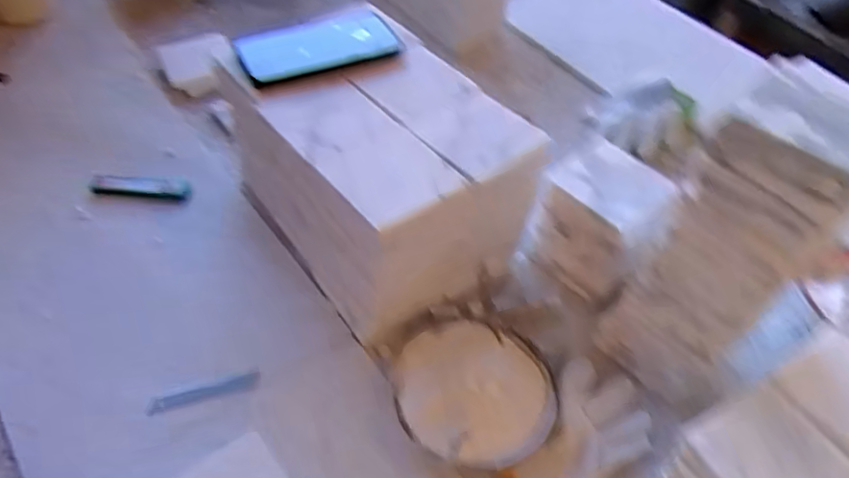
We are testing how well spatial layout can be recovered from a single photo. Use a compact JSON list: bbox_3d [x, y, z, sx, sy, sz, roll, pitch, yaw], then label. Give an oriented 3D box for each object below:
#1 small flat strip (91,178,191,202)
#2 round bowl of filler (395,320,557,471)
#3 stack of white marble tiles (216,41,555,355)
[{"bbox_3d":[-0.346,-0.064,0.747,0.115,0.008,0.035,5,50,-1],"label":"small flat strip"},{"bbox_3d":[0.048,0.139,0.573,0.145,0.046,0.143,3,51,-3],"label":"round bowl of filler"},{"bbox_3d":[-0.046,-0.065,0.662,0.210,0.185,0.269,-27,58,-25],"label":"stack of white marble tiles"}]

